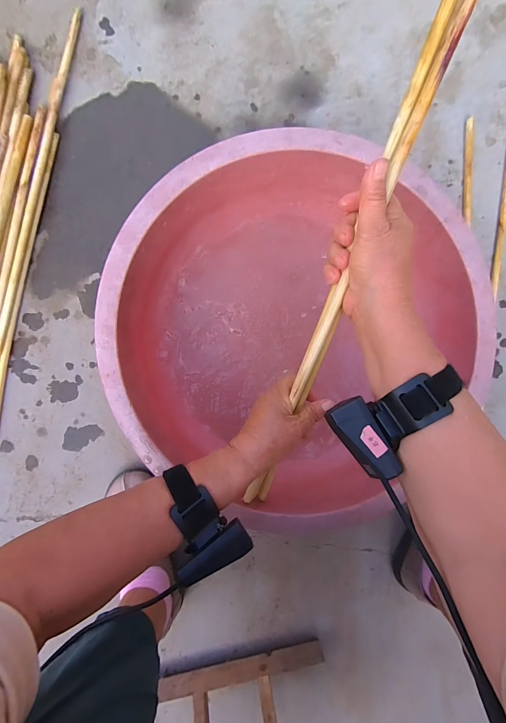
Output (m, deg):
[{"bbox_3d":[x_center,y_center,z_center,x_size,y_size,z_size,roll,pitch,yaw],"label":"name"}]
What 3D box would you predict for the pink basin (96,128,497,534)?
[{"bbox_3d":[0.049,-0.049,0.444,0.443,0.132,0.463,0,94,-1],"label":"pink basin"}]

